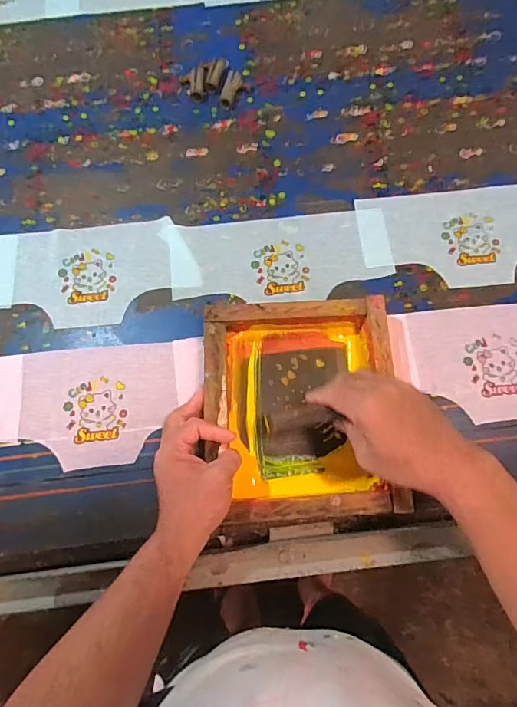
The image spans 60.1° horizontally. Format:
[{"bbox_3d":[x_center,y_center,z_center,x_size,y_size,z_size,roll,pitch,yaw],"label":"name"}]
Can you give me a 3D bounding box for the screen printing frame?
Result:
[{"bbox_3d":[0.049,0.064,0.539,0.217,0.059,0.258,-3,71,-1],"label":"screen printing frame"}]

